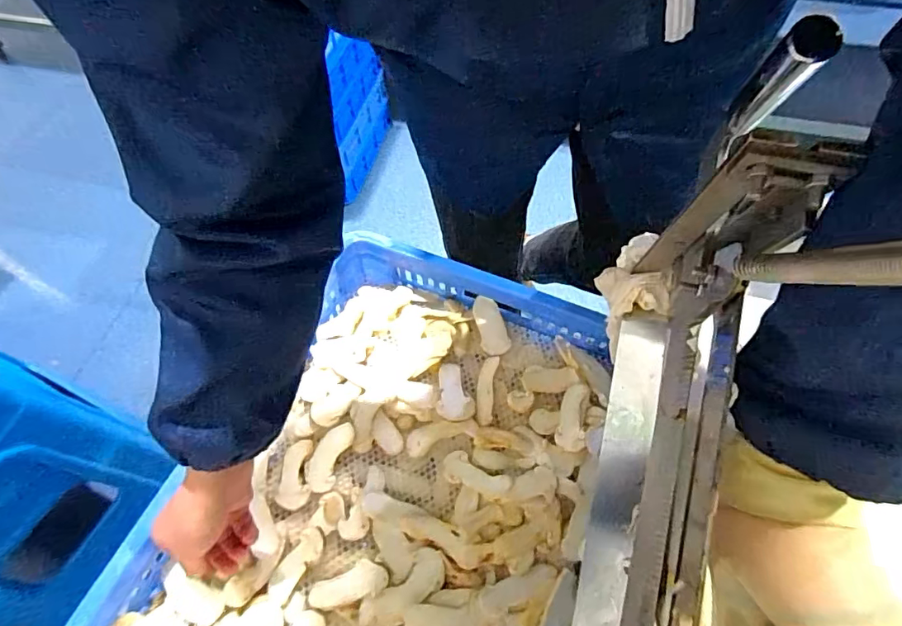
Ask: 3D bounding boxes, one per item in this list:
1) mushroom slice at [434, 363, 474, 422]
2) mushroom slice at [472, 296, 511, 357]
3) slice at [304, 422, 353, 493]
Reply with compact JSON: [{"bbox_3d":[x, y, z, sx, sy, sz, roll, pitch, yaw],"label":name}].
[{"bbox_3d":[0.004,0.088,0.554,0.041,0.004,0.070,6,52,-11],"label":"mushroom slice"},{"bbox_3d":[0.047,0.016,0.594,0.032,0.014,0.074,-15,74,-6],"label":"mushroom slice"},{"bbox_3d":[-0.130,0.150,0.521,0.034,0.005,0.071,15,62,11],"label":"slice"}]

